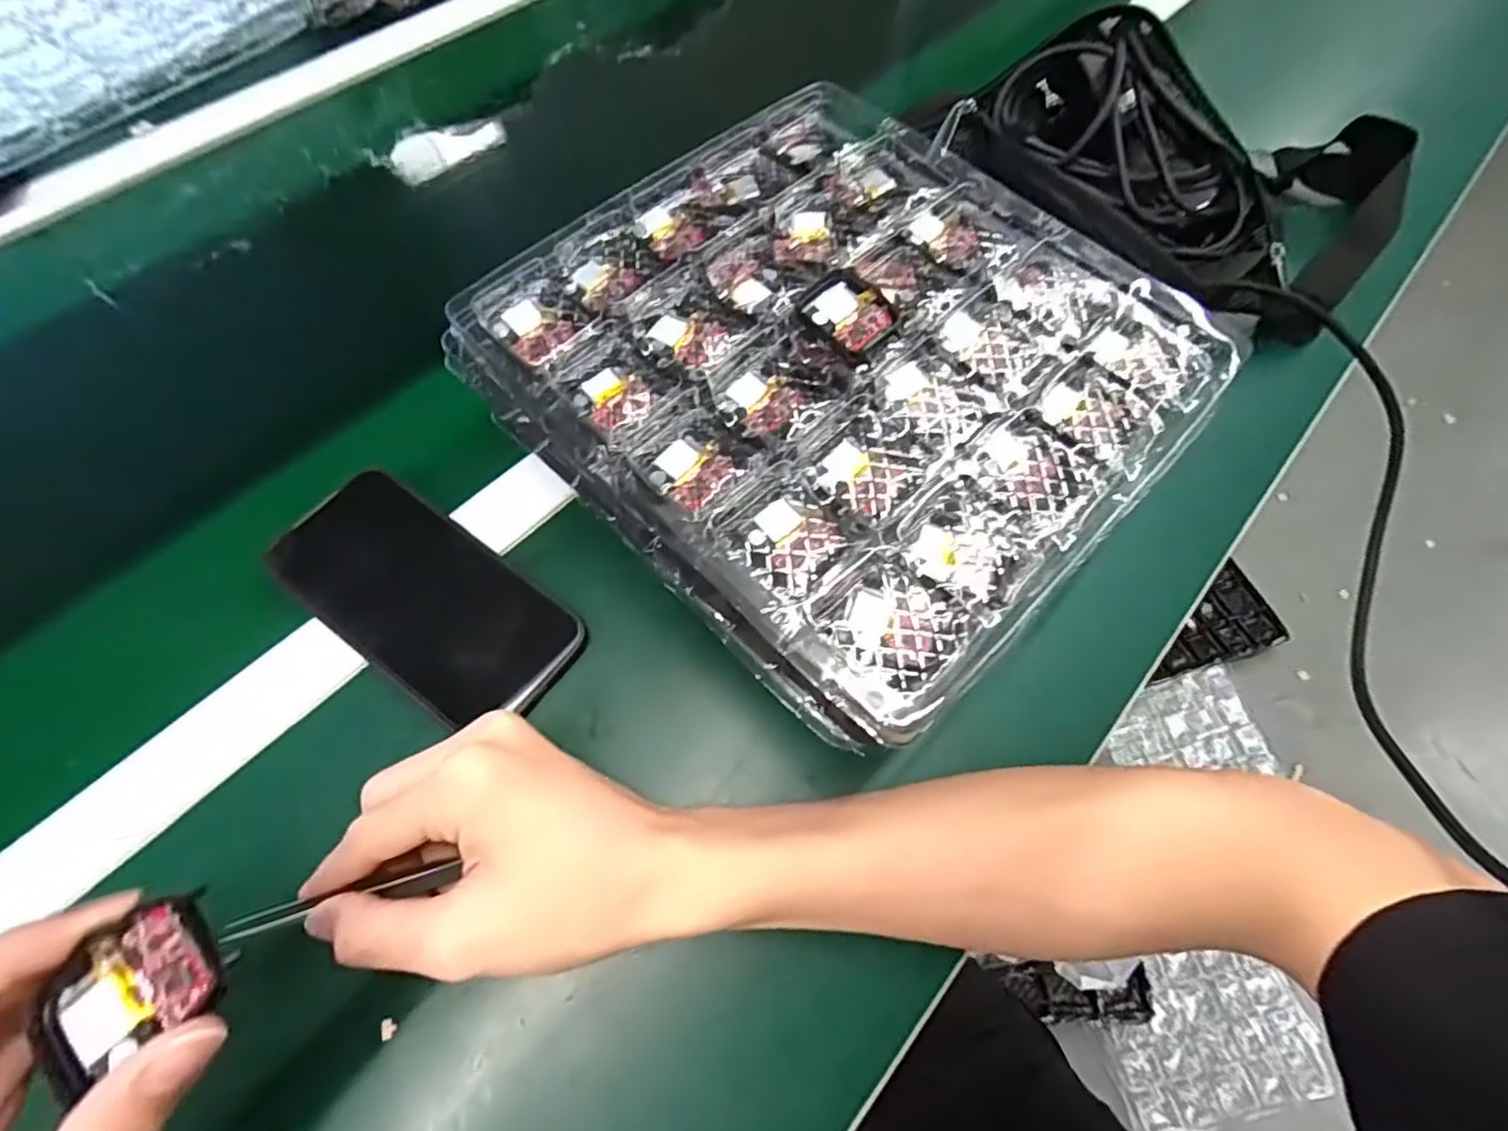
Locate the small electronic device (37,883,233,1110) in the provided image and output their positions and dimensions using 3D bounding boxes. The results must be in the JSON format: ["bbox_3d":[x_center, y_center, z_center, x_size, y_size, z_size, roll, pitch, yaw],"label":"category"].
[{"bbox_3d":[-0.168,0.114,0.177,0.042,0.007,0.034,-30,69,-16],"label":"small electronic device"}]

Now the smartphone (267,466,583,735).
[{"bbox_3d":[-0.168,0.015,0.333,0.161,0.012,0.078,33,67,13],"label":"smartphone"}]

